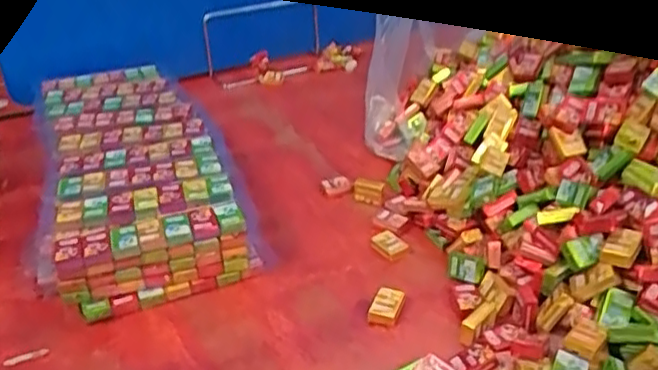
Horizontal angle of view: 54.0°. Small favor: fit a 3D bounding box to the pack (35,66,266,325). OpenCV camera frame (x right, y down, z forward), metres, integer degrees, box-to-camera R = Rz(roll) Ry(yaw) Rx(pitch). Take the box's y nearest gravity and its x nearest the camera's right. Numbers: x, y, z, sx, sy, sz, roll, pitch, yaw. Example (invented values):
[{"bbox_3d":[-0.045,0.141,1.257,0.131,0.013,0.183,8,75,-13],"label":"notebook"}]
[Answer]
[{"bbox_3d":[-0.173,-0.021,0.558,0.145,0.049,0.357,-12,30,-17],"label":"pack"}]

